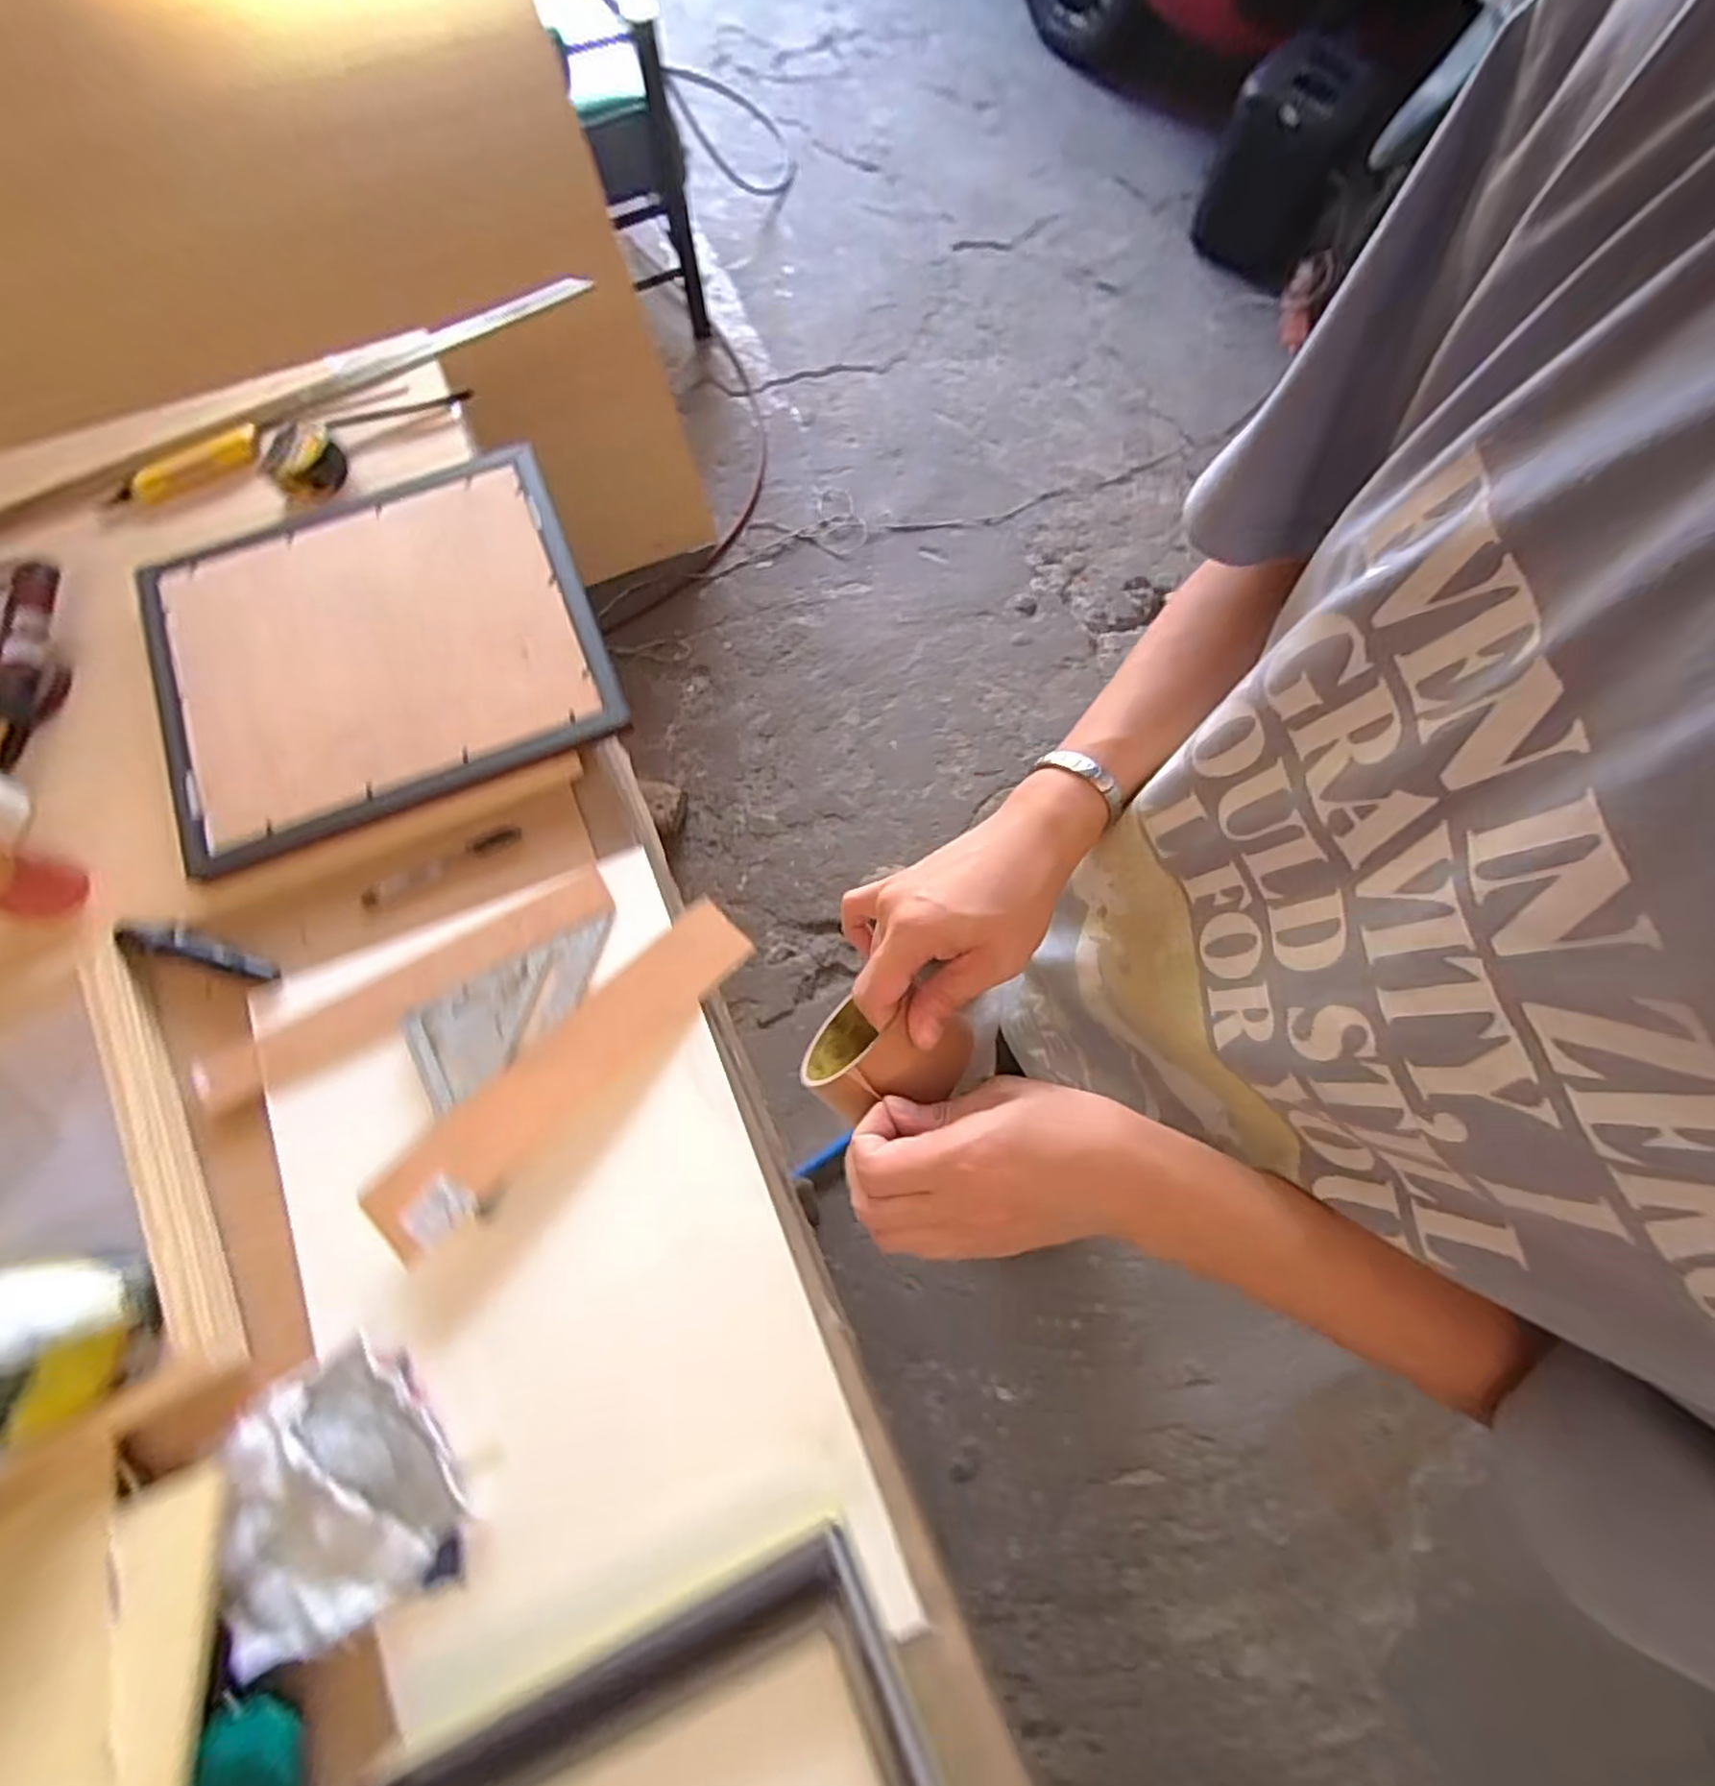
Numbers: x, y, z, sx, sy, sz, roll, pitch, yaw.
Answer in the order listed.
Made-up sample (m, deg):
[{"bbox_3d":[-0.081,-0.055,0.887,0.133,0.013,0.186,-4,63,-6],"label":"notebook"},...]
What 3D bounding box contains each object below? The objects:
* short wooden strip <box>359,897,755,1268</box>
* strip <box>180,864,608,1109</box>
[{"bbox_3d":[-0.232,0.137,0.599,0.339,0.012,0.065,-43,84,-17],"label":"short wooden strip"},{"bbox_3d":[-0.370,0.077,0.614,0.341,0.007,0.050,-29,77,-10],"label":"strip"}]

